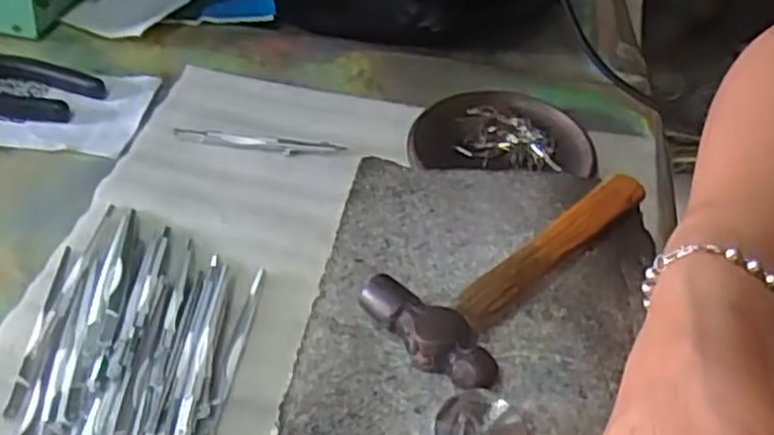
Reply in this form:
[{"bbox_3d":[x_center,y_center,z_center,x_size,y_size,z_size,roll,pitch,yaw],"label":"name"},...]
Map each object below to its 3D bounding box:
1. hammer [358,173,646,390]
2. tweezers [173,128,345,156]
[{"bbox_3d":[0.056,0.015,0.351,0.062,0.021,0.149,30,50,26],"label":"hammer"},{"bbox_3d":[-0.081,-0.047,0.488,0.105,0.004,0.012,5,44,2],"label":"tweezers"}]

